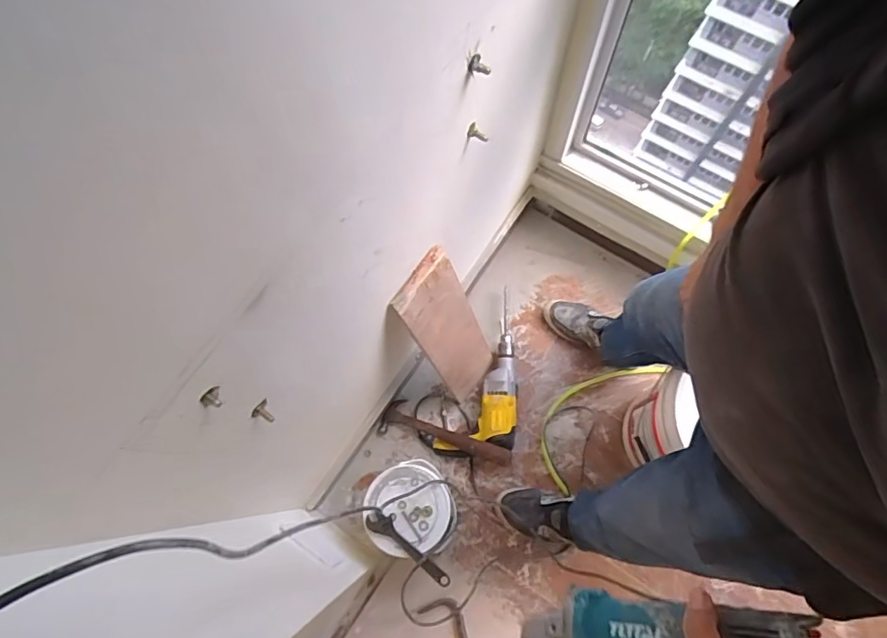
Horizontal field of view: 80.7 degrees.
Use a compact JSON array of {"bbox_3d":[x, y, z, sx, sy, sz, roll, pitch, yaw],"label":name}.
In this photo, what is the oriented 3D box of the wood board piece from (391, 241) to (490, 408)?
[{"bbox_3d":[0.015,0.034,1.084,0.020,0.452,0.139,35,77,31],"label":"wood board piece"}]

